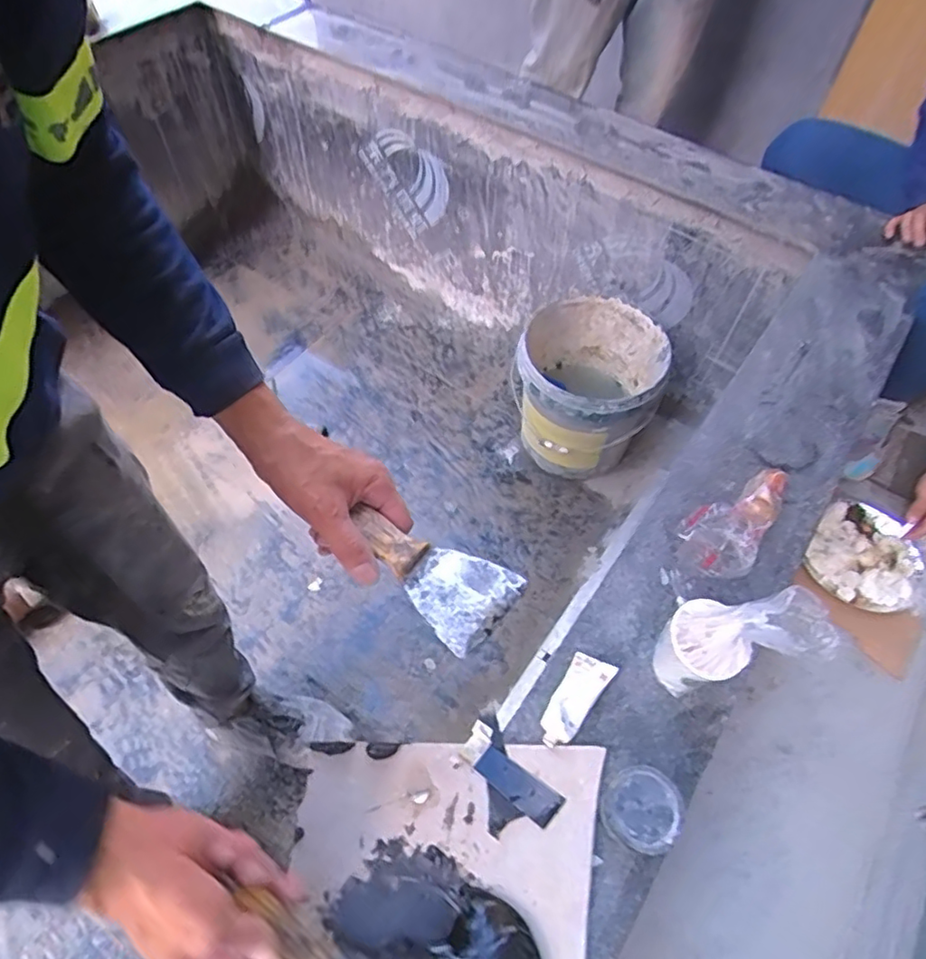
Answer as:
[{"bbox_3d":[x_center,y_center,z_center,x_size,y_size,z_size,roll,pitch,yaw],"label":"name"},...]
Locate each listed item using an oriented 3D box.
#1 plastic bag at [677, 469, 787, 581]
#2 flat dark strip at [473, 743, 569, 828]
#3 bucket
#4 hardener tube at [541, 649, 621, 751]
[{"bbox_3d":[0.321,0.048,0.674,0.167,0.051,0.080,-30,63,-19],"label":"plastic bag"},{"bbox_3d":[0.050,0.278,0.544,0.080,0.005,0.032,35,59,19],"label":"flat dark strip"},{"bbox_3d":[0.269,-0.211,1.333,0.304,0.323,0.303,1,57,-1],"label":"bucket"},{"bbox_3d":[0.108,0.215,0.582,0.039,0.024,0.095,32,62,17],"label":"hardener tube"}]

